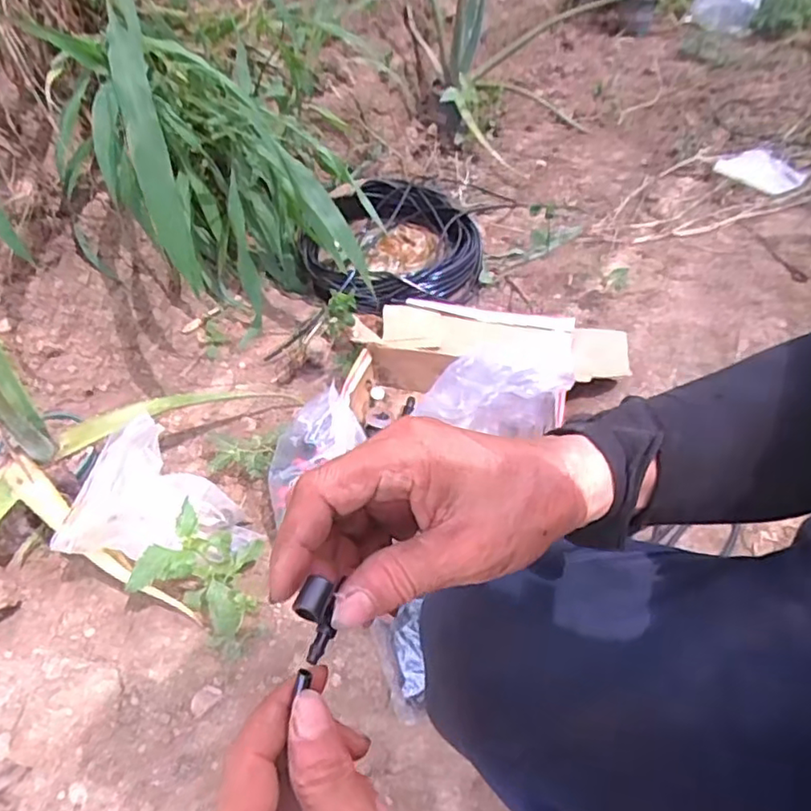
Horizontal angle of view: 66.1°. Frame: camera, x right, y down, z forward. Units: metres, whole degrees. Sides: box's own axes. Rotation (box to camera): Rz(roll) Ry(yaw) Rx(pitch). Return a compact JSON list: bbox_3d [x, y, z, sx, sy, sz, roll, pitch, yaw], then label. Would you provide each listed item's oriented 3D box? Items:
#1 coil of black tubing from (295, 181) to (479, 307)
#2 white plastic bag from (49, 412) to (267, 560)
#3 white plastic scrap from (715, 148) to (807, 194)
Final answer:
[{"bbox_3d":[-0.016,-0.303,1.149,0.317,0.073,0.367,11,47,13],"label":"coil of black tubing"},{"bbox_3d":[-0.313,0.116,0.763,0.193,0.134,0.162,-23,49,-19],"label":"white plastic bag"},{"bbox_3d":[0.789,-0.521,1.390,0.159,0.019,0.153,-21,49,-17],"label":"white plastic scrap"}]

